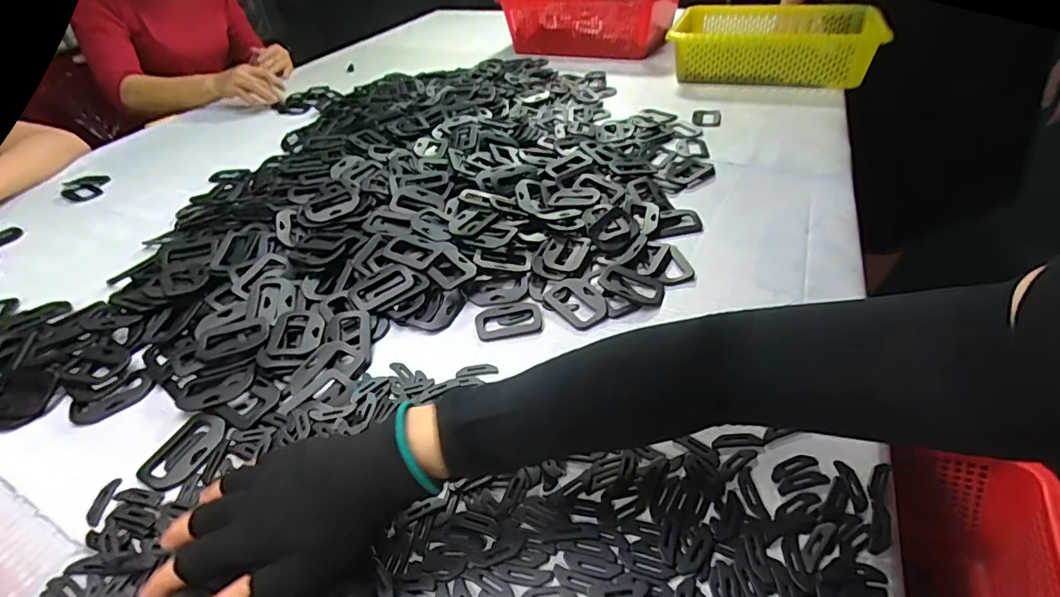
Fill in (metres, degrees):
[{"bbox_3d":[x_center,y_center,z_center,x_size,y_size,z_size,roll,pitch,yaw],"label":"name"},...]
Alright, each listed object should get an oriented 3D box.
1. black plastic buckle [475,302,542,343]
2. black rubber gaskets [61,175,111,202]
[{"bbox_3d":[-0.020,0.019,0.467,0.059,0.005,0.043,-8,39,-4],"label":"black plastic buckle"},{"bbox_3d":[-0.678,-0.171,0.776,0.061,0.005,0.084,-29,44,-26],"label":"black rubber gaskets"}]

